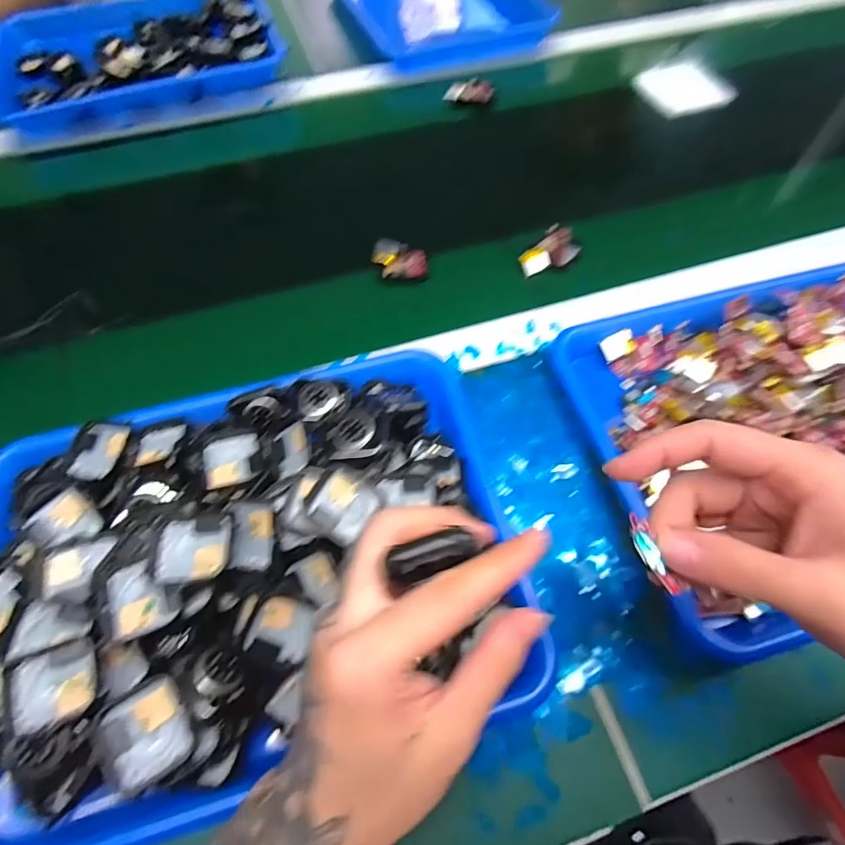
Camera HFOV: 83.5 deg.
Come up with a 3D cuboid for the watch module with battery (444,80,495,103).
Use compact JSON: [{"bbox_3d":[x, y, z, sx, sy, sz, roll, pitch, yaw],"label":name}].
[{"bbox_3d":[0.056,-0.402,0.572,0.061,0.017,0.025,-7,63,-4],"label":"watch module with battery"}]

